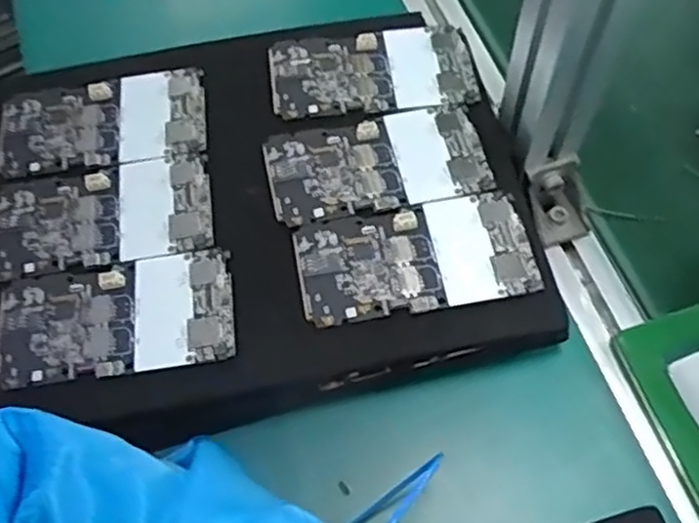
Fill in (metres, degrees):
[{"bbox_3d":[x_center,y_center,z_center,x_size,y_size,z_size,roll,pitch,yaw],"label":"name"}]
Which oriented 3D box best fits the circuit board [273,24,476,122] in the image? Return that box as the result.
[{"bbox_3d":[0.015,-0.125,0.464,0.130,0.009,0.066,-7,63,0],"label":"circuit board"}]

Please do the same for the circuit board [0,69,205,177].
[{"bbox_3d":[-0.157,-0.088,0.451,0.126,0.010,0.066,-7,63,0],"label":"circuit board"}]

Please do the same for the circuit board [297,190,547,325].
[{"bbox_3d":[0.036,-0.002,0.402,0.129,0.006,0.067,-13,64,-3],"label":"circuit board"}]

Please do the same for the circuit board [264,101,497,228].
[{"bbox_3d":[0.016,-0.060,0.432,0.127,0.005,0.067,-12,64,-3],"label":"circuit board"}]

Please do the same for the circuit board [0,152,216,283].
[{"bbox_3d":[-0.147,-0.026,0.423,0.130,0.009,0.067,-10,63,-2],"label":"circuit board"}]

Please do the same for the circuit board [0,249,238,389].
[{"bbox_3d":[-0.129,0.032,0.393,0.130,0.009,0.064,-9,63,-1],"label":"circuit board"}]

